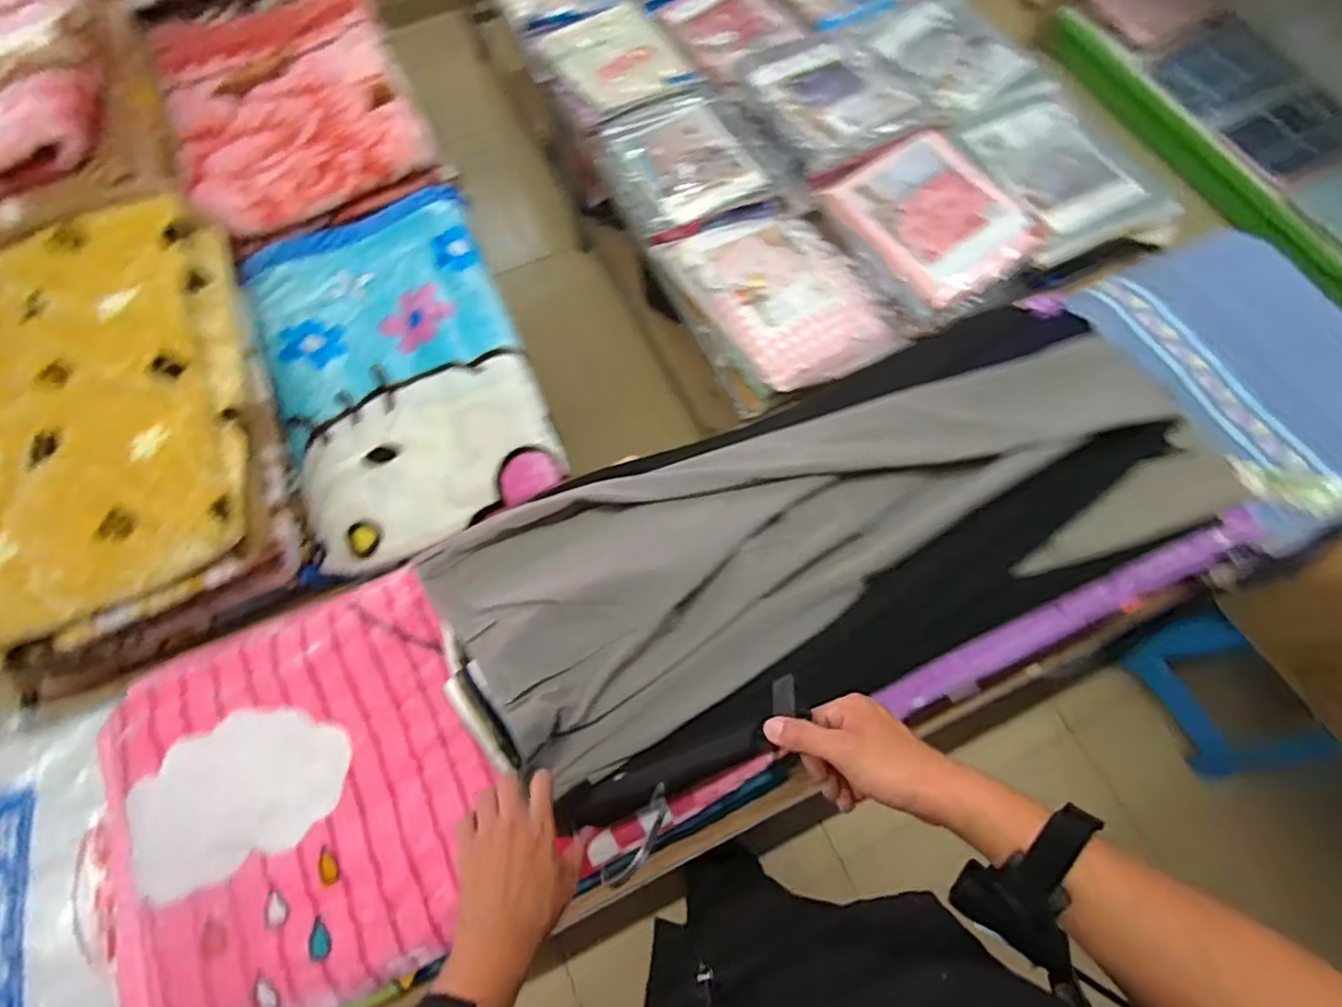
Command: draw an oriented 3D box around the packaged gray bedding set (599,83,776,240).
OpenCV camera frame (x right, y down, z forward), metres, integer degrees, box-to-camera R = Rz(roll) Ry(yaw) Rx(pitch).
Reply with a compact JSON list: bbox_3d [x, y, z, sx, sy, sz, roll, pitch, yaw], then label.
[{"bbox_3d":[0.013,-0.710,1.290,0.279,0.053,0.315,-20,70,-6],"label":"packaged gray bedding set"}]

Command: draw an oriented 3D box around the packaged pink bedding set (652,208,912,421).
[{"bbox_3d":[0.204,-0.381,1.190,0.331,0.085,0.386,-26,70,-8],"label":"packaged pink bedding set"}]

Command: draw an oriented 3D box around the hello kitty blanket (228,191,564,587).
[{"bbox_3d":[-0.485,-0.257,1.124,0.419,0.083,0.687,-21,70,-6],"label":"hello kitty blanket"}]

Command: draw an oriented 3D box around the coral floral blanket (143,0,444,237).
[{"bbox_3d":[-0.783,-0.844,1.300,0.460,0.094,0.651,-26,70,-8],"label":"coral floral blanket"}]

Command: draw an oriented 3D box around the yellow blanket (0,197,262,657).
[{"bbox_3d":[-0.862,-0.127,0.934,0.428,0.101,0.633,-22,70,-7],"label":"yellow blanket"}]

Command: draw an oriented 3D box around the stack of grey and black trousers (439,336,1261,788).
[{"bbox_3d":[0.198,0.048,0.792,0.942,0.113,0.316,-18,69,-3],"label":"stack of grey and black trousers"}]

